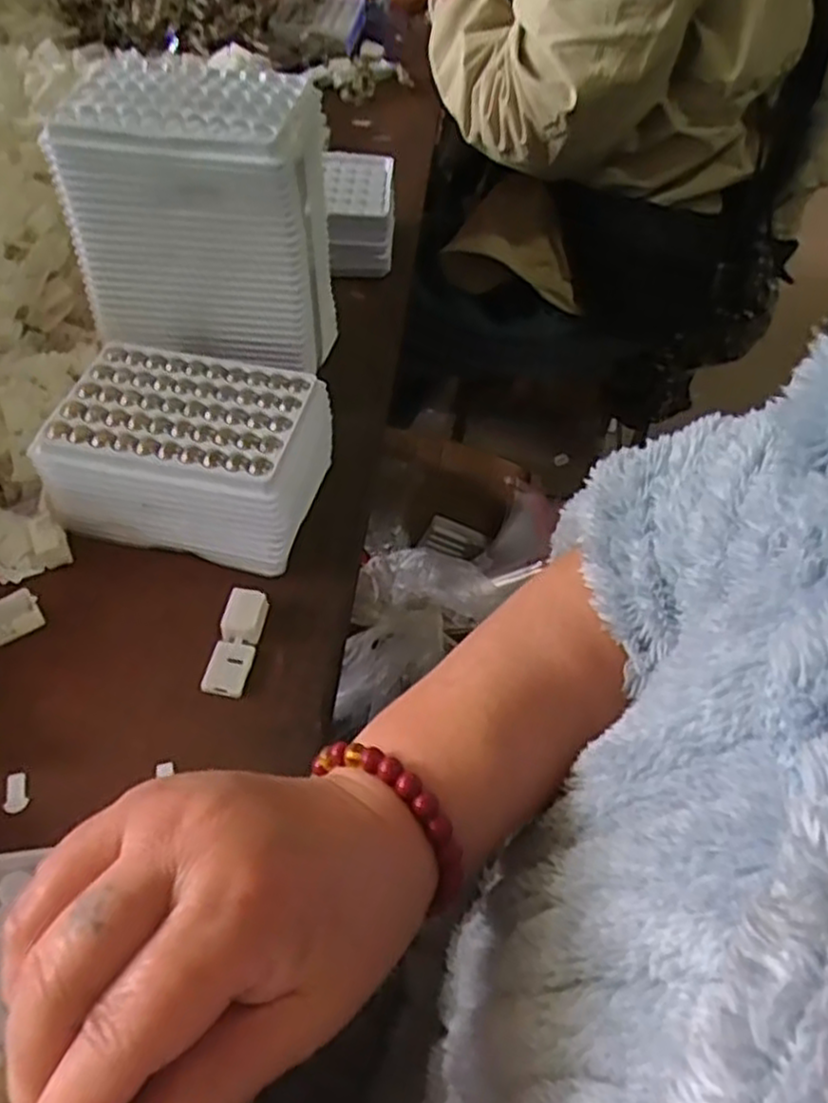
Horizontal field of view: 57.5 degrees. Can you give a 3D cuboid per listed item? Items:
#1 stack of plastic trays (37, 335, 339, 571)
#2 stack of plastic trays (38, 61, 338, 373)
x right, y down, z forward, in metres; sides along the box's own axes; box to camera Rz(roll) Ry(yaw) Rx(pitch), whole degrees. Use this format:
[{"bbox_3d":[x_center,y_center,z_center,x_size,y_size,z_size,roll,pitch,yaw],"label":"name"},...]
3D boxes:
[{"bbox_3d":[-0.119,-0.053,0.416,0.134,0.064,0.095,9,51,4],"label":"stack of plastic trays"},{"bbox_3d":[-0.123,-0.192,0.449,0.139,0.139,0.100,2,51,-2],"label":"stack of plastic trays"}]

